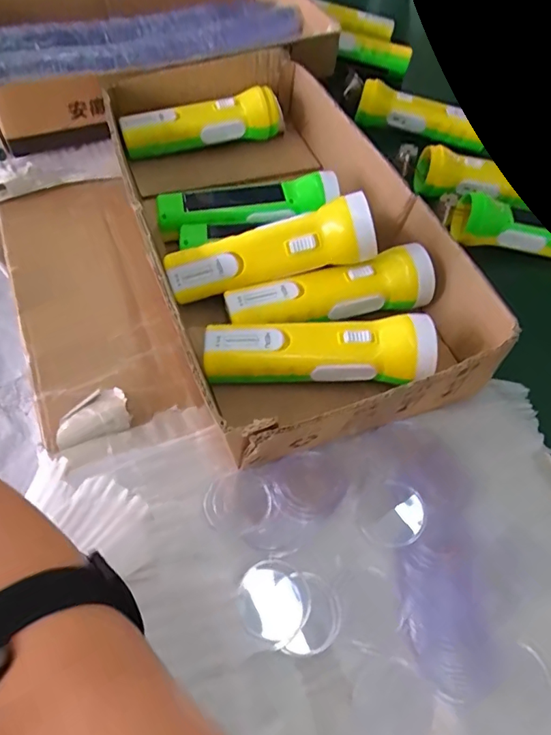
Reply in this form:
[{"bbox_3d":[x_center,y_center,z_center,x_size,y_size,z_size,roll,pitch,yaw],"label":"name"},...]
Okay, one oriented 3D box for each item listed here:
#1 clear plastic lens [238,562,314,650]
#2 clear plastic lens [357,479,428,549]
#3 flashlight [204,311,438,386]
[{"bbox_3d":[-0.001,0.138,0.298,0.042,0.008,0.043,1,57,-2],"label":"clear plastic lens"},{"bbox_3d":[0.077,0.095,0.331,0.040,0.007,0.046,37,60,17],"label":"clear plastic lens"},{"bbox_3d":[0.031,-0.006,0.370,0.164,0.050,0.049,-1,58,-5],"label":"flashlight"}]

